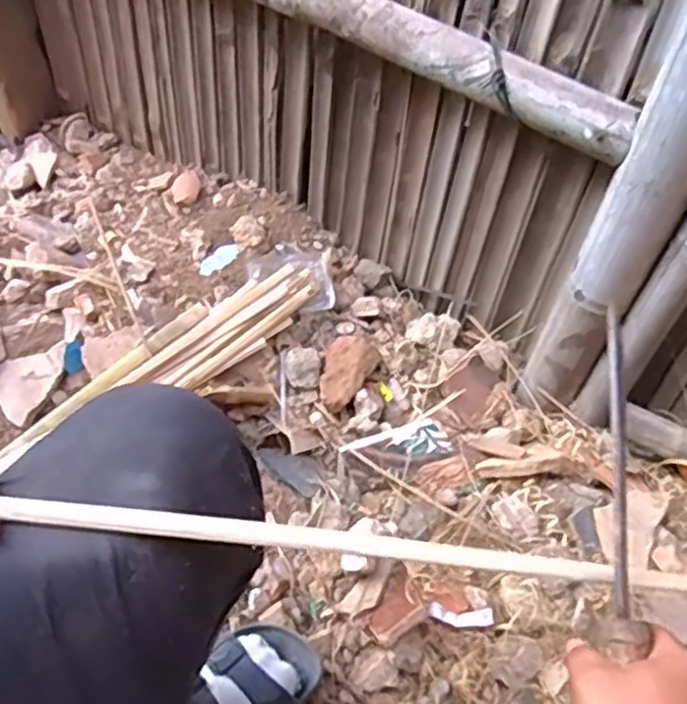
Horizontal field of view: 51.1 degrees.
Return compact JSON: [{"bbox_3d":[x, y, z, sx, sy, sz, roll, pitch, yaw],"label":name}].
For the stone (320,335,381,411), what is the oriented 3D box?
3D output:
[{"bbox_3d":[-0.001,0.026,0.948,0.066,0.032,0.104,28,55,13],"label":"stone"}]

